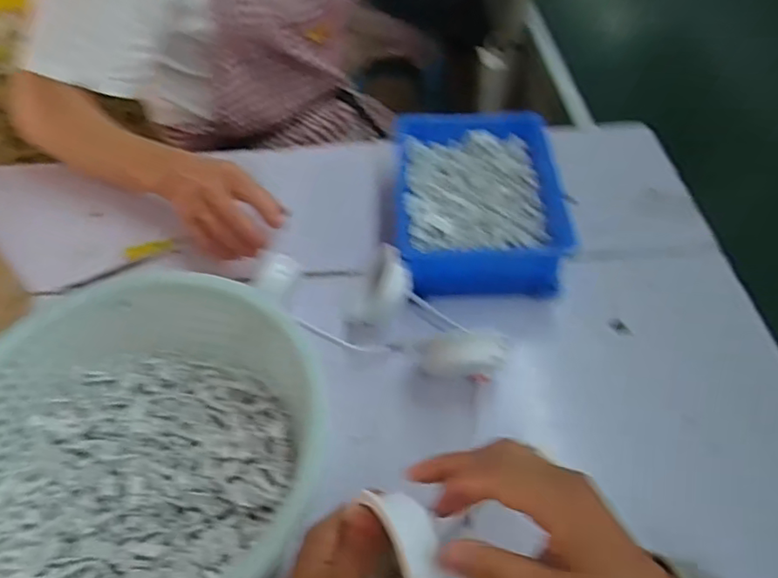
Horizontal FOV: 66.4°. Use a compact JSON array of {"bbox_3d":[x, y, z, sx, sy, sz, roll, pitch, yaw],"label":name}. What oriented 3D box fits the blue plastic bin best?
[{"bbox_3d":[0.085,-0.091,0.574,0.151,0.050,0.212,-1,49,1],"label":"blue plastic bin"}]

